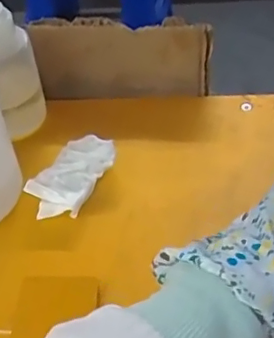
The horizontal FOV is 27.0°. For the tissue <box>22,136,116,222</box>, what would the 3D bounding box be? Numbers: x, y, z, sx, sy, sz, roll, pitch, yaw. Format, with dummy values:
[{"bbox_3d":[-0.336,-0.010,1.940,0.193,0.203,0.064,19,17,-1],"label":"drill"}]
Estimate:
[{"bbox_3d":[-0.048,0.002,0.427,0.044,0.016,0.080,22,52,25],"label":"tissue"}]

